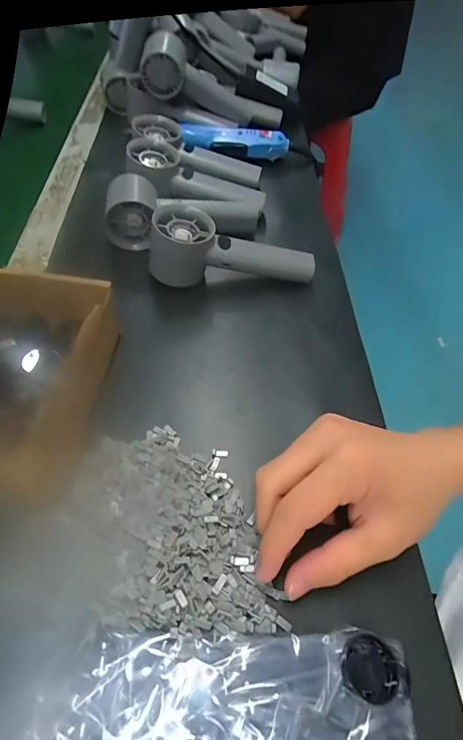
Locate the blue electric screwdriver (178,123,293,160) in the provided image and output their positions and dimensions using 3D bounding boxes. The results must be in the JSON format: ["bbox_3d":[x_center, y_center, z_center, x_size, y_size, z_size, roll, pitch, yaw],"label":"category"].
[{"bbox_3d":[0.001,-0.306,0.549,0.145,0.030,0.048,14,53,8],"label":"blue electric screwdriver"}]

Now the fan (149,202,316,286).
[{"bbox_3d":[0.002,-0.115,0.397,0.159,0.058,0.055,4,53,0],"label":"fan"}]

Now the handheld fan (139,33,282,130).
[{"bbox_3d":[-0.026,-0.390,0.570,0.209,0.064,0.060,3,48,-33],"label":"handheld fan"}]

